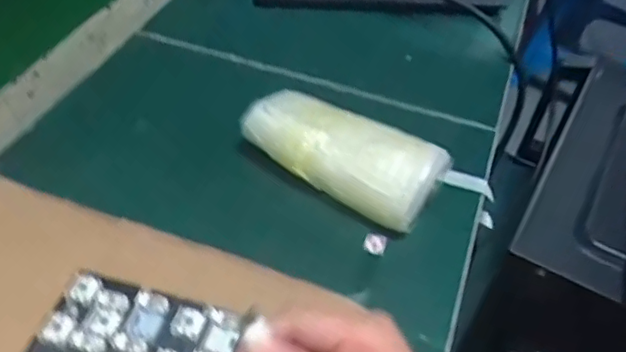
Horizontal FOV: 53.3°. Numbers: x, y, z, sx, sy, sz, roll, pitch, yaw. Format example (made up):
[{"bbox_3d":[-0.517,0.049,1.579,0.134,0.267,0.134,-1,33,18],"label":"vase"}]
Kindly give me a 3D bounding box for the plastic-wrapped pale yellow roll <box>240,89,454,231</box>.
[{"bbox_3d":[0.016,-0.011,0.404,0.131,0.047,0.052,27,48,20],"label":"plastic-wrapped pale yellow roll"}]

